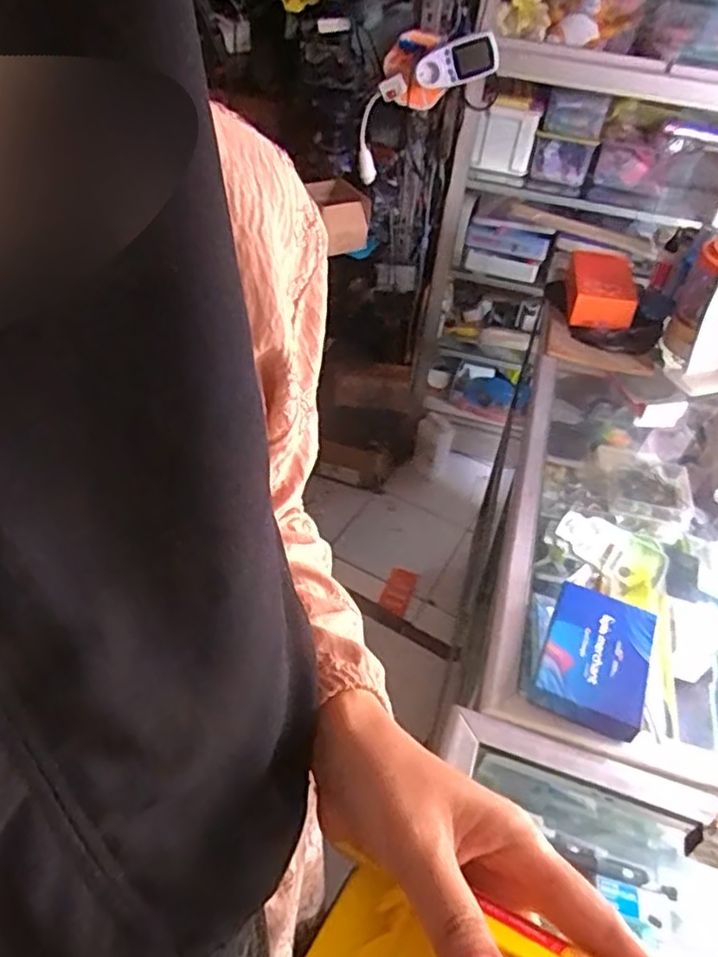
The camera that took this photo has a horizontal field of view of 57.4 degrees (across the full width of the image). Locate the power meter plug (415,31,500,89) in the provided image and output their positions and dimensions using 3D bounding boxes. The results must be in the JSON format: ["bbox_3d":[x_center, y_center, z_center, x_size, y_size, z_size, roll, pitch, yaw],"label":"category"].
[{"bbox_3d":[0.188,-0.805,1.271,0.160,0.074,0.046,-3,38,28],"label":"power meter plug"}]

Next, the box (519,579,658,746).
[{"bbox_3d":[0.213,0.157,0.591,0.090,0.025,0.135,23,46,17],"label":"box"}]

